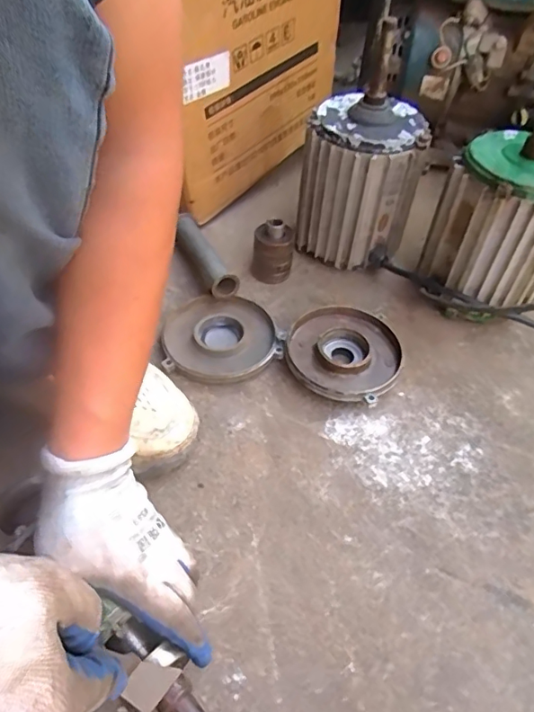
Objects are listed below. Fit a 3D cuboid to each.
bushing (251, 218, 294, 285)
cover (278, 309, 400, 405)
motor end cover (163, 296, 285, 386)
[{"bbox_3d":[0.007,-0.134,0.655,0.051,0.073,0.041,4,50,1],"label":"bushing"},{"bbox_3d":[0.087,0.001,0.571,0.126,0.031,0.131,-24,55,-21],"label":"cover"},{"bbox_3d":[-0.053,-0.021,0.589,0.128,0.023,0.120,-3,50,-4],"label":"motor end cover"}]

